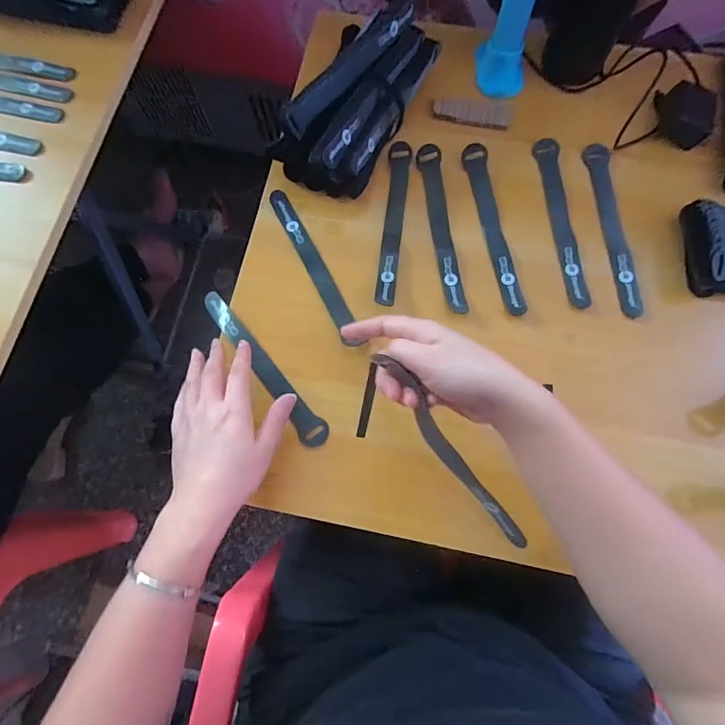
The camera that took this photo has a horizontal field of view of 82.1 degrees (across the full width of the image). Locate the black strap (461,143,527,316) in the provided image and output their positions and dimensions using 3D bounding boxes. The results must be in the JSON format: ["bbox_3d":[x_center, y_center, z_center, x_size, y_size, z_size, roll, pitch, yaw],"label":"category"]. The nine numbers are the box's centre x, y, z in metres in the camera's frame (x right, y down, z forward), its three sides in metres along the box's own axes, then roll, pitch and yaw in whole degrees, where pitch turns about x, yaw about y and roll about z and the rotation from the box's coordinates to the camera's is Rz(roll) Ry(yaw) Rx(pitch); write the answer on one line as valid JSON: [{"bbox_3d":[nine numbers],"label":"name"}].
[{"bbox_3d":[0.134,-0.142,0.430,0.025,0.006,0.202,-9,71,7],"label":"black strap"}]

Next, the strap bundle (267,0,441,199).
[{"bbox_3d":[0.002,-0.280,0.446,0.092,0.080,0.229,29,74,9],"label":"strap bundle"}]

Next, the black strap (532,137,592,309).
[{"bbox_3d":[0.205,-0.149,0.430,0.025,0.004,0.198,-3,72,4],"label":"black strap"}]

